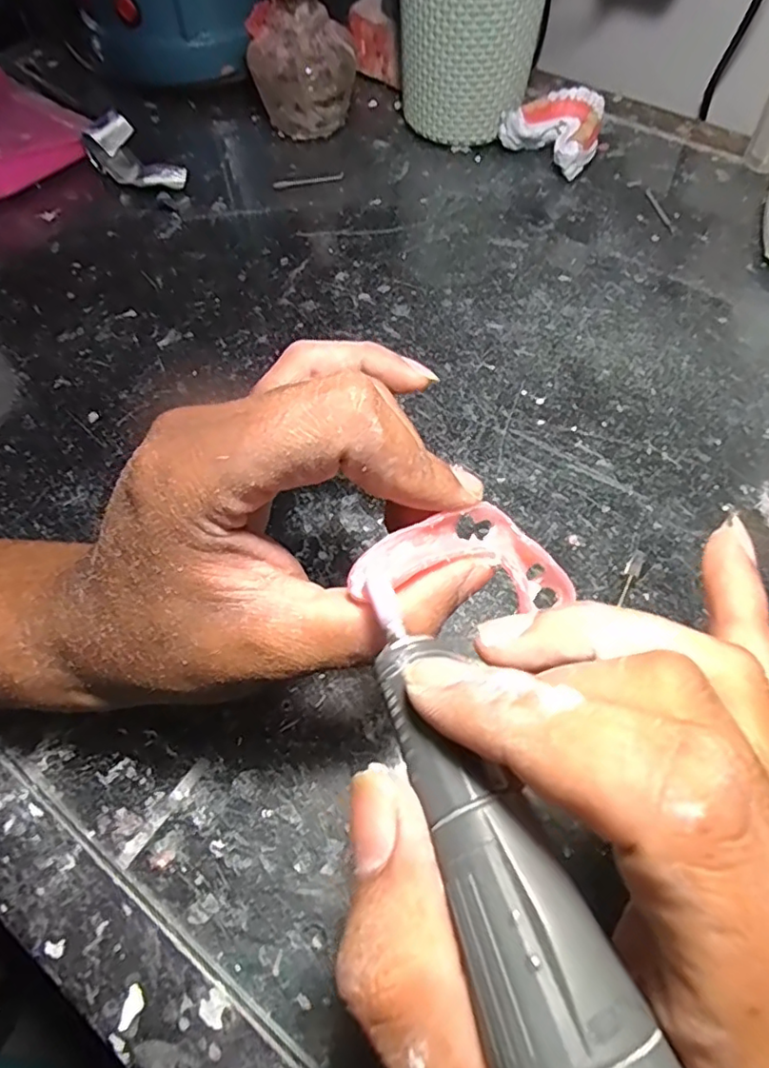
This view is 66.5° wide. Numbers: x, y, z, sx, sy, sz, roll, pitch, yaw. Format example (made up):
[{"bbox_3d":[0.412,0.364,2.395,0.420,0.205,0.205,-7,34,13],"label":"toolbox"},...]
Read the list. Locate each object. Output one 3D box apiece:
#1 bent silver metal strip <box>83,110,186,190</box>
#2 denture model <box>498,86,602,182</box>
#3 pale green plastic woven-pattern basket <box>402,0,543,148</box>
[{"bbox_3d":[-0.170,-0.258,0.401,0.068,0.032,0.032,32,66,17],"label":"bent silver metal strip"},{"bbox_3d":[0.120,-0.278,0.407,0.060,0.035,0.052,39,68,20],"label":"denture model"},{"bbox_3d":[0.056,-0.333,0.394,0.089,0.110,0.079,5,61,3],"label":"pale green plastic woven-pattern basket"}]

